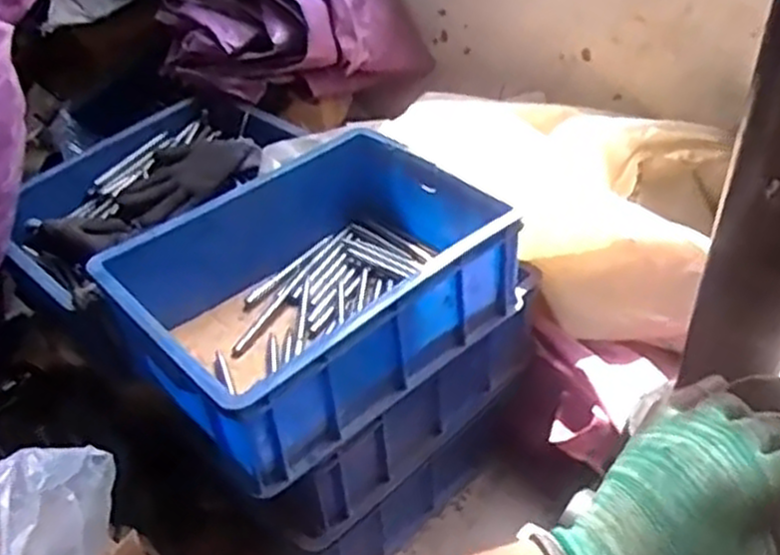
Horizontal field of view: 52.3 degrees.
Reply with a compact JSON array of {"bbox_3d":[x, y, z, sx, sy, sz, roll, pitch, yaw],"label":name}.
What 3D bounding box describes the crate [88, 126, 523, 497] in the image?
[{"bbox_3d":[-0.084,0.008,0.899,0.406,0.147,0.289,-34,48,-30],"label":"crate"}]

